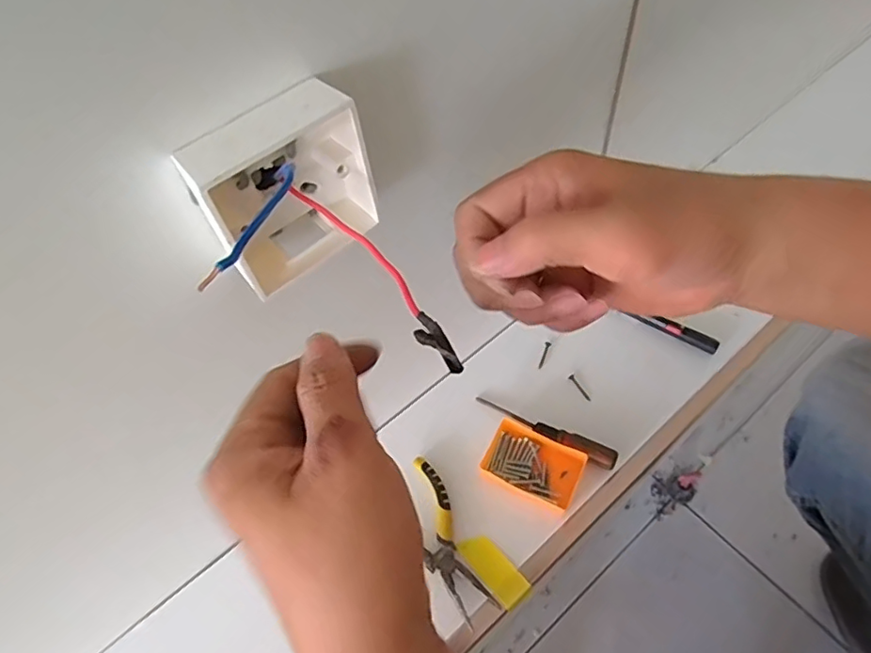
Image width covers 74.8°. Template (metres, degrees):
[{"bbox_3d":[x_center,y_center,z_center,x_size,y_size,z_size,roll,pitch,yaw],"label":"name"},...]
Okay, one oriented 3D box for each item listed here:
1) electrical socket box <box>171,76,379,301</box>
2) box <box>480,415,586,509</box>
[{"bbox_3d":[-0.079,-0.072,0.307,0.091,0.099,0.040,-36,62,-17],"label":"electrical socket box"},{"bbox_3d":[0.101,0.141,0.586,0.093,0.027,0.063,24,62,19],"label":"box"}]

